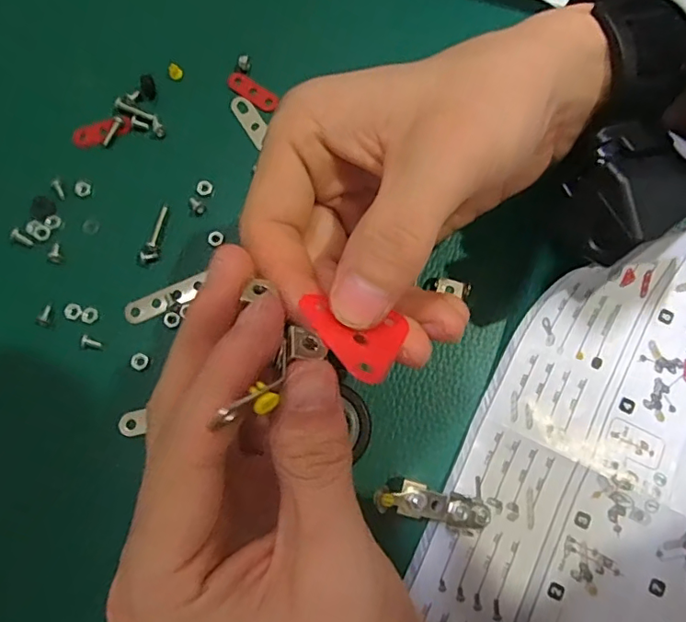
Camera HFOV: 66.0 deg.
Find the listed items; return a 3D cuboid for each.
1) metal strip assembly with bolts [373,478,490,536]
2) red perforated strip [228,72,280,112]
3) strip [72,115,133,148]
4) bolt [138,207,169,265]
[{"bbox_3d":[0.035,0.075,0.210,0.049,0.009,0.020,16,76,-18],"label":"metal strip assembly with bolts"},{"bbox_3d":[-0.045,-0.110,0.264,0.029,0.004,0.011,37,79,8],"label":"red perforated strip"},{"bbox_3d":[-0.118,-0.088,0.259,0.030,0.004,0.012,-13,83,5],"label":"strip"},{"bbox_3d":[-0.086,-0.035,0.245,0.008,0.005,0.030,17,77,4],"label":"bolt"}]

